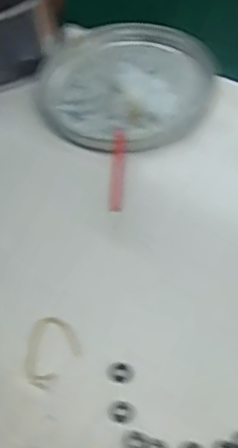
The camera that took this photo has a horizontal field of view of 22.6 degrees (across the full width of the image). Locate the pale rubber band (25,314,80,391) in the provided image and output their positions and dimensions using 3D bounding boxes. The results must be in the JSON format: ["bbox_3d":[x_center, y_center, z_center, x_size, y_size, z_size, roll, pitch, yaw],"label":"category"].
[{"bbox_3d":[-0.039,0.067,0.319,0.032,0.004,0.037,34,61,28],"label":"pale rubber band"}]

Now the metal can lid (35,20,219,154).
[{"bbox_3d":[0.011,-0.111,0.456,0.132,0.019,0.148,35,61,29],"label":"metal can lid"}]

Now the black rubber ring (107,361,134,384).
[{"bbox_3d":[0.001,0.077,0.310,0.014,0.004,0.011,18,54,18],"label":"black rubber ring"}]

